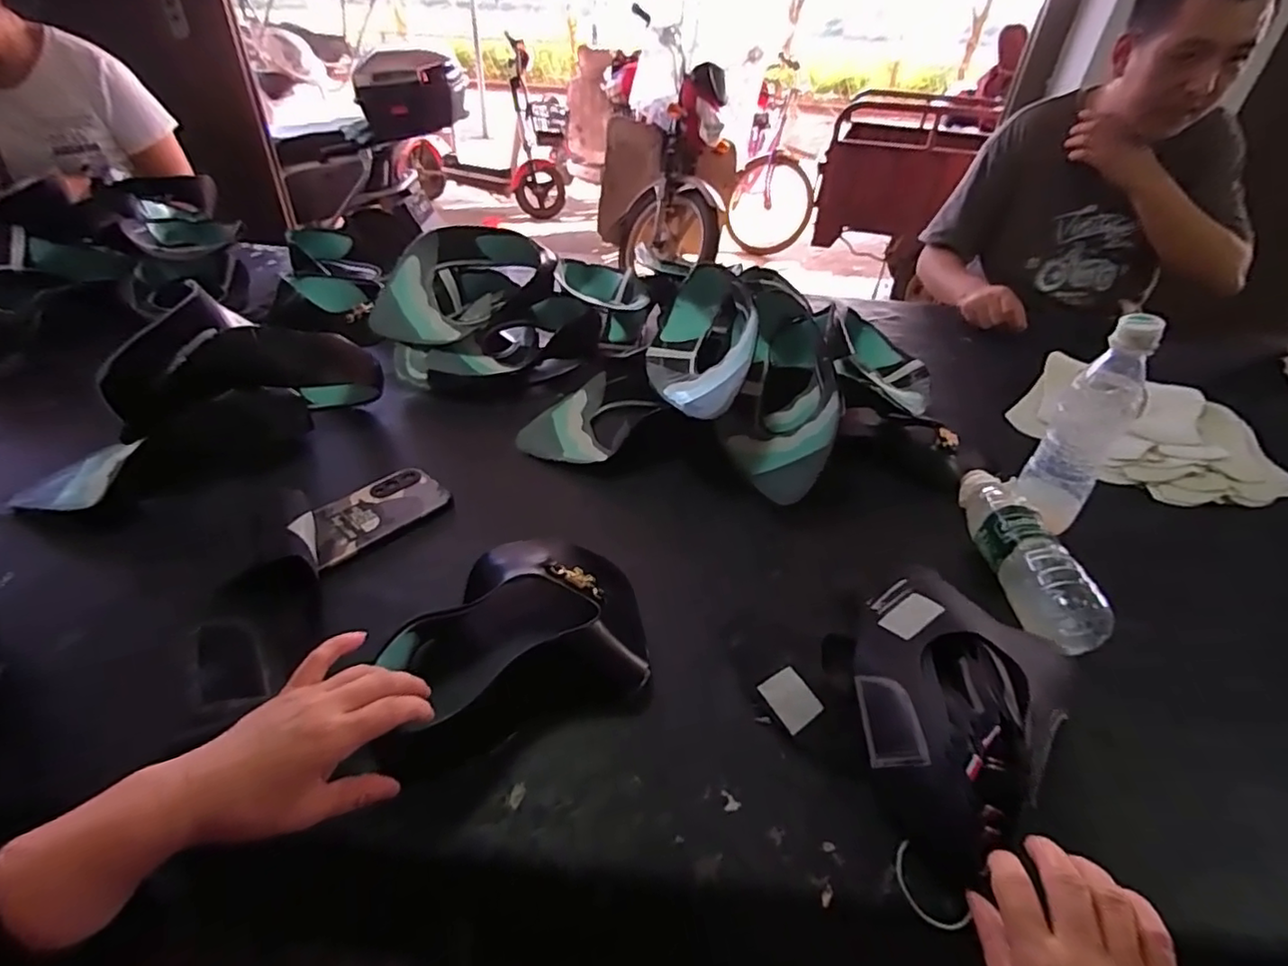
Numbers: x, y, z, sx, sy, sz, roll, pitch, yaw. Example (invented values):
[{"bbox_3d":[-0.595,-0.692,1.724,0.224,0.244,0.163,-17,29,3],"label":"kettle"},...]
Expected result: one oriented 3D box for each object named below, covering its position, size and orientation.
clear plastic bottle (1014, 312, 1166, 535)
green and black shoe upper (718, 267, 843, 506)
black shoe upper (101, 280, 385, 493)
[{"bbox_3d":[0.451,-0.052,0.611,0.064,0.234,0.064,-29,50,-35],"label":"clear plastic bottle"},{"bbox_3d":[0.150,-0.097,0.691,0.108,0.139,0.250,7,39,3],"label":"green and black shoe upper"},{"bbox_3d":[-0.422,-0.108,0.642,0.073,0.150,0.252,33,47,30],"label":"black shoe upper"}]

